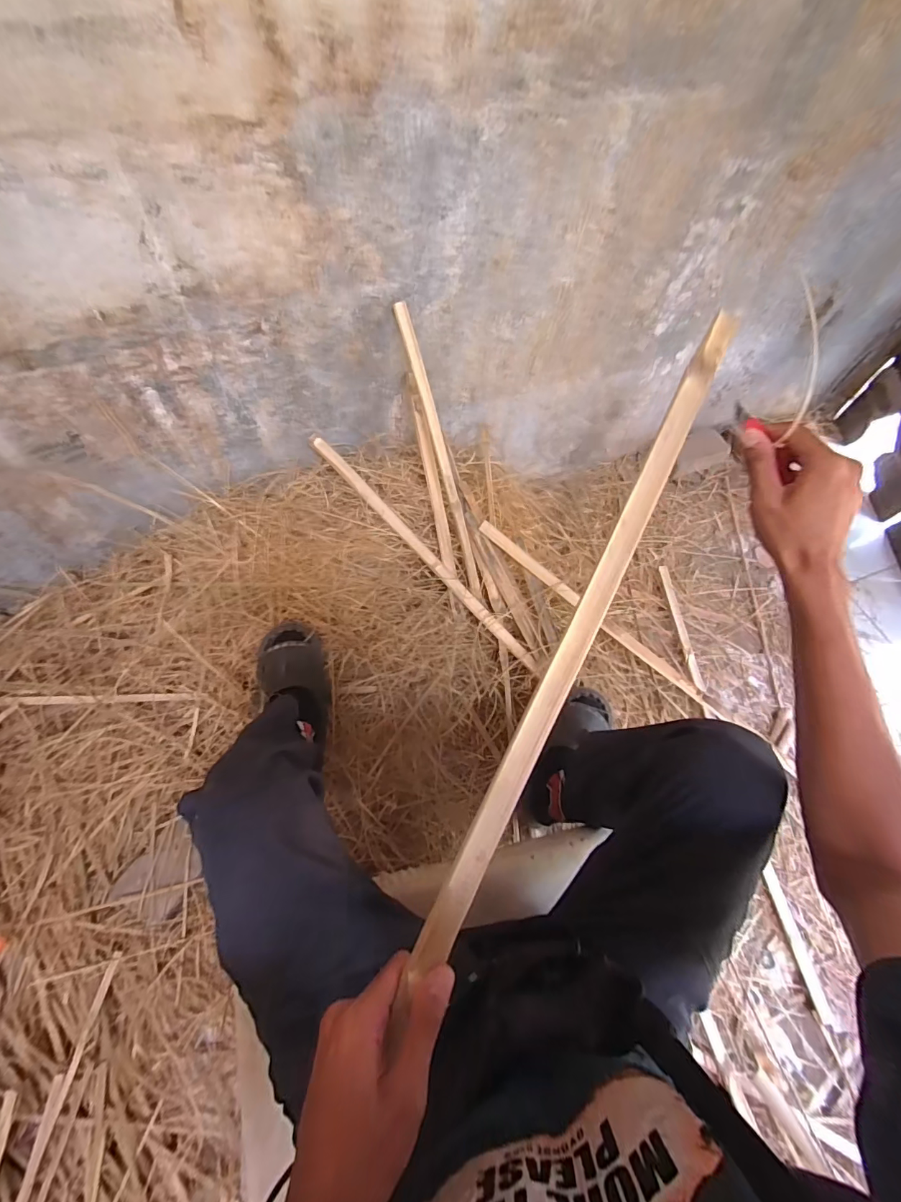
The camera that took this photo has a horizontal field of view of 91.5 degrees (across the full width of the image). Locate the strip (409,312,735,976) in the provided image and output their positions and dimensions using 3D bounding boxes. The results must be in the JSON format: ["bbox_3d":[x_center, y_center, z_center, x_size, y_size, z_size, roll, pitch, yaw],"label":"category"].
[{"bbox_3d":[0.115,0.002,0.358,0.024,0.010,0.571,26,81,10],"label":"strip"}]

